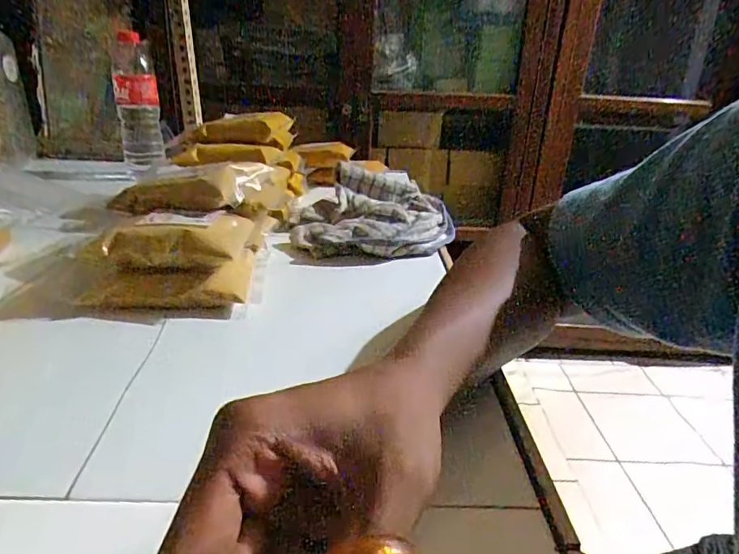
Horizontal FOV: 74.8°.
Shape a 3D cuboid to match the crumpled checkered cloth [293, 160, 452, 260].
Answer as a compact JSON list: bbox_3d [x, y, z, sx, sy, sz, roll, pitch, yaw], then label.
[{"bbox_3d":[-0.005,-0.087,0.596,0.202,0.067,0.185,5,23,5],"label":"crumpled checkered cloth"}]

